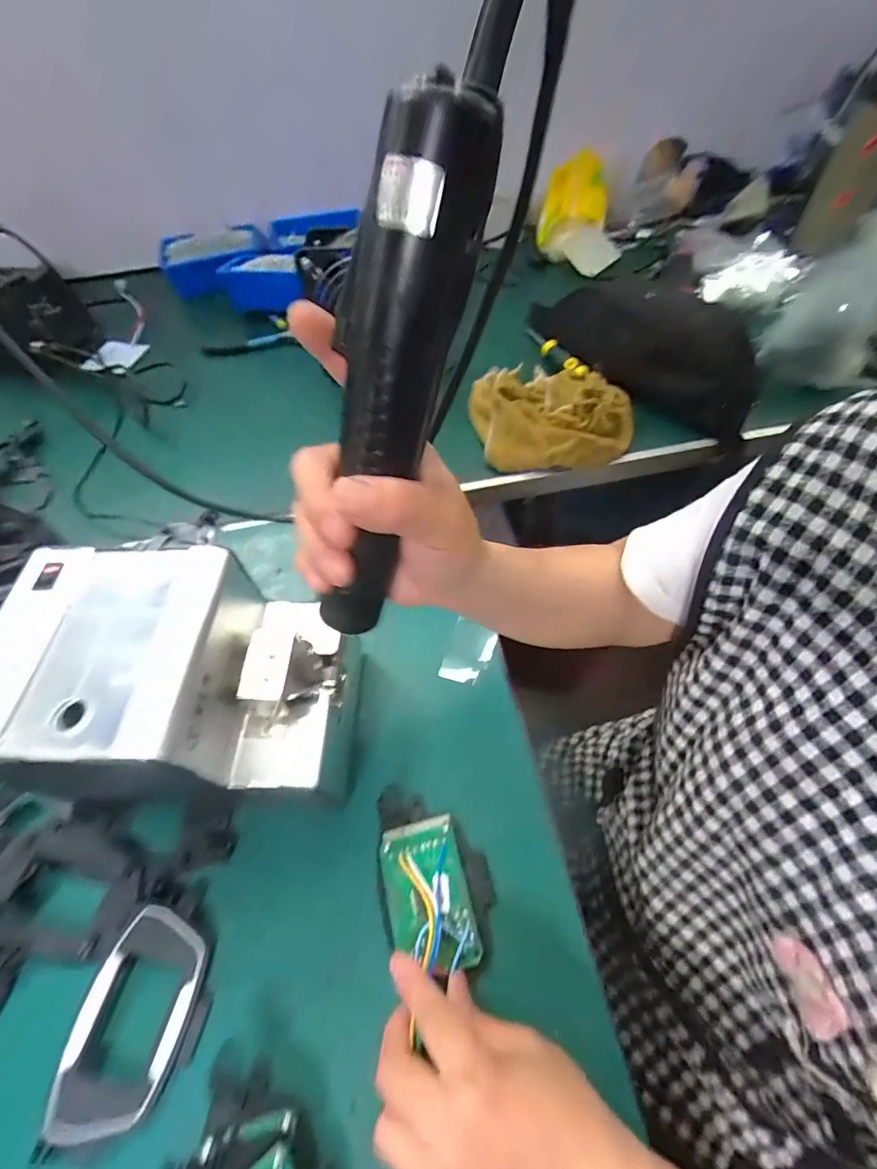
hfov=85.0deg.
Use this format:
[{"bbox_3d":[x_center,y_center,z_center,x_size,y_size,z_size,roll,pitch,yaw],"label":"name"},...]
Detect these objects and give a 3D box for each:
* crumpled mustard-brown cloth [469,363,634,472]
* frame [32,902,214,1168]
[{"bbox_3d":[0.118,-0.177,0.513,0.177,0.058,0.125,10,59,8],"label":"crumpled mustard-brown cloth"},{"bbox_3d":[-0.171,0.251,0.272,0.067,0.011,0.106,8,58,7],"label":"frame"}]

